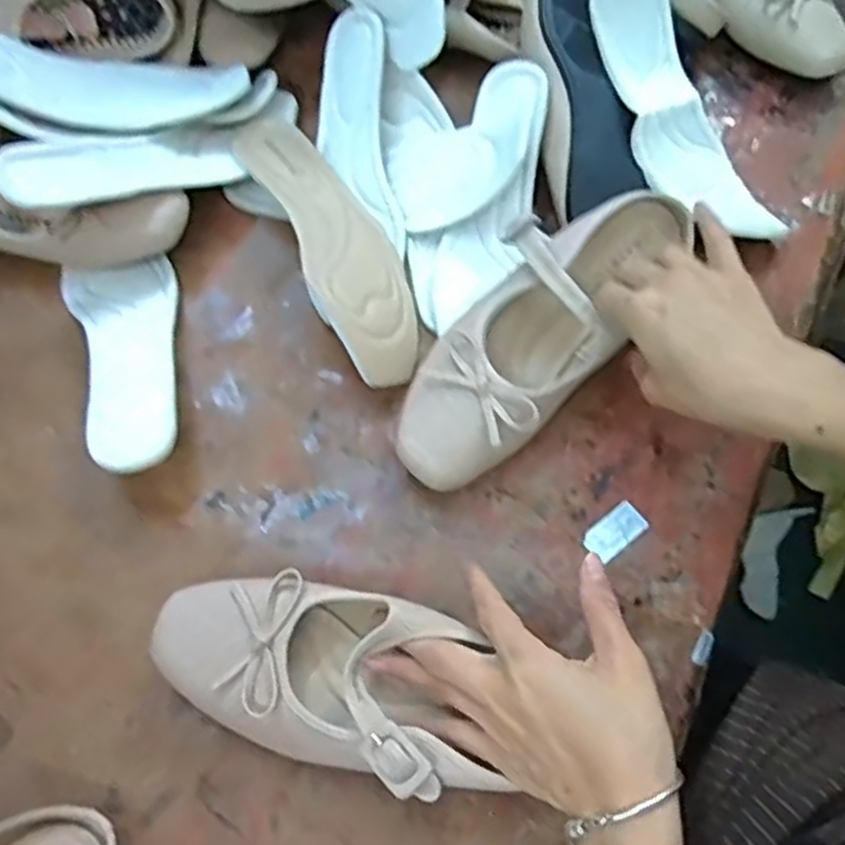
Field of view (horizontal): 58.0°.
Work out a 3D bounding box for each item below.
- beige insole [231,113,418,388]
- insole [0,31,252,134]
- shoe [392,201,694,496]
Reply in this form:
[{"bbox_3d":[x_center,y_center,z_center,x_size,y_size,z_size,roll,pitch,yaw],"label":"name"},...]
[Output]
[{"bbox_3d":[-0.064,-0.131,0.530,0.073,0.024,0.231,-20,70,-26],"label":"beige insole"},{"bbox_3d":[-0.239,-0.240,0.528,0.222,0.029,0.065,5,66,-22],"label":"insole"},{"bbox_3d":[0.074,-0.061,0.478,0.083,0.061,0.236,37,76,15],"label":"shoe"}]

